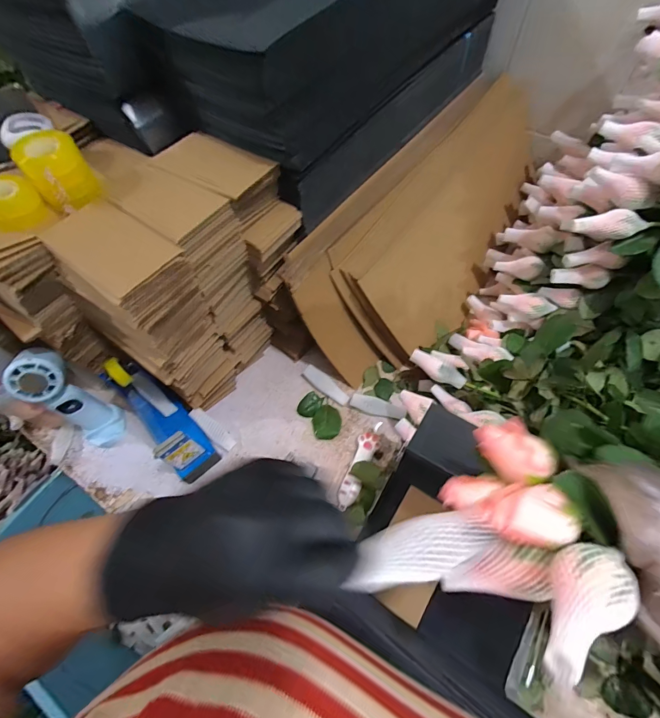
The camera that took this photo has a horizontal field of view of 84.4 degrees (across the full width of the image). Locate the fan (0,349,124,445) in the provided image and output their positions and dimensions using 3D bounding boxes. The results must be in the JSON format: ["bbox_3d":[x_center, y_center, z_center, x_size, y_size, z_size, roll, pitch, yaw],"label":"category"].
[{"bbox_3d":[-0.370,0.061,0.527,0.068,0.181,0.077,25,66,15],"label":"fan"}]

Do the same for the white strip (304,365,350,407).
[{"bbox_3d":[-0.006,0.043,0.607,0.089,0.010,0.025,37,70,20],"label":"white strip"}]

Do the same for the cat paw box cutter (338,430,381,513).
[{"bbox_3d":[0.043,0.164,0.540,0.031,0.020,0.111,19,65,12],"label":"cat paw box cutter"}]

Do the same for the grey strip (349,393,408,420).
[{"bbox_3d":[0.078,0.078,0.588,0.087,0.022,0.027,15,64,10],"label":"grey strip"}]

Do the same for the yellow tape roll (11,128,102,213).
[{"bbox_3d":[-0.312,-0.215,0.420,0.063,0.064,0.069,-38,67,-16],"label":"yellow tape roll"}]

